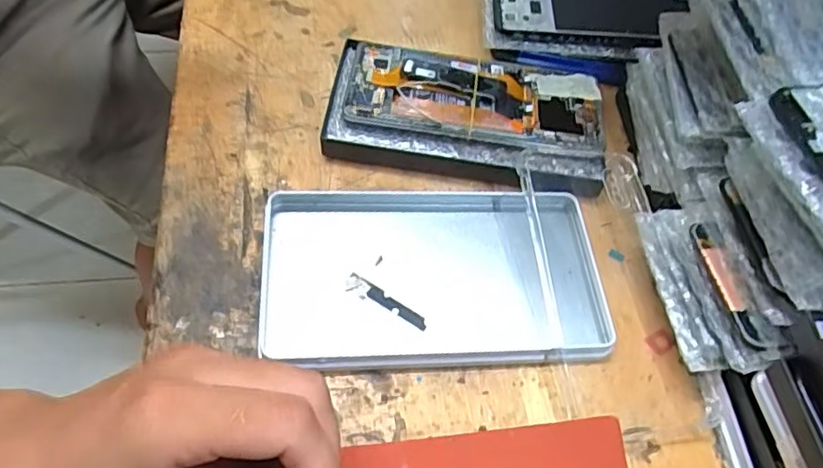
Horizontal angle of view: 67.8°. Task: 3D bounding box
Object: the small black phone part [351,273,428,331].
[{"bbox_3d":[-0.013,0.036,0.327,0.048,0.006,0.007,33,60,15],"label":"small black phone part"}]

